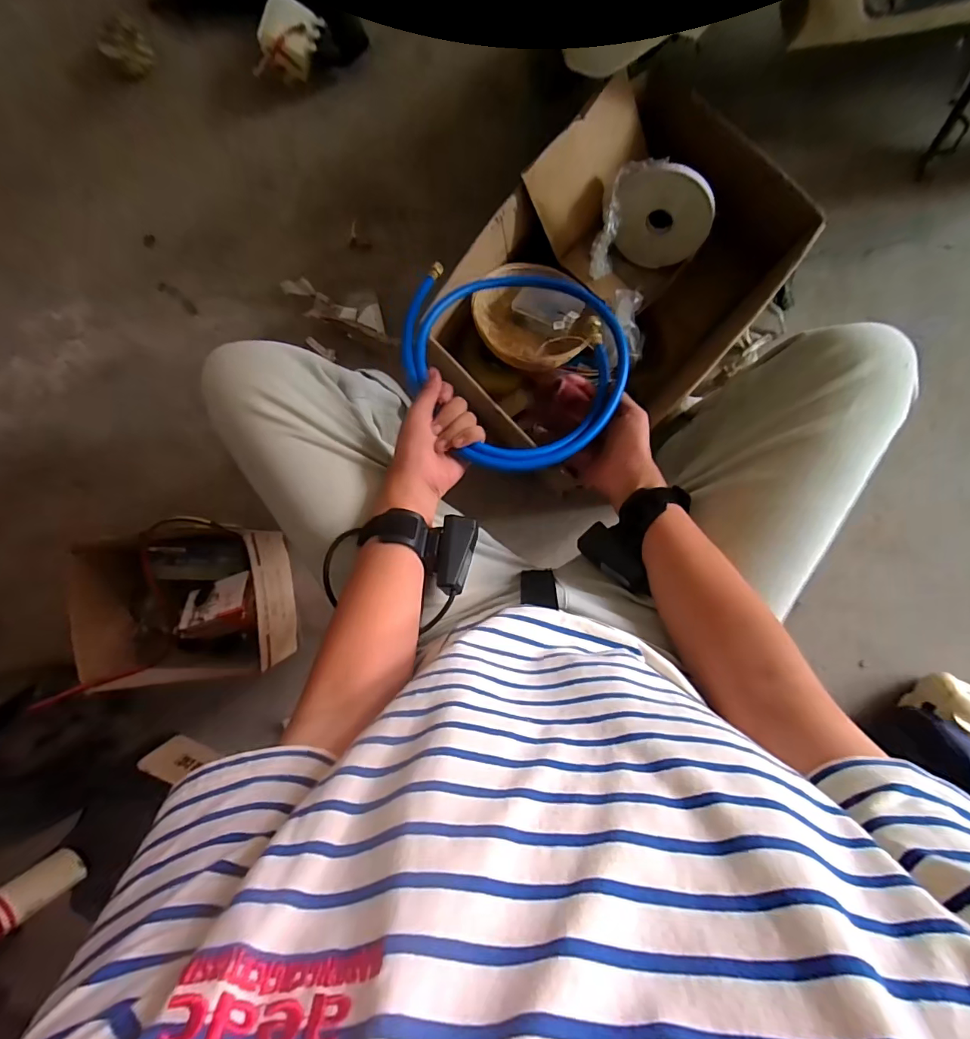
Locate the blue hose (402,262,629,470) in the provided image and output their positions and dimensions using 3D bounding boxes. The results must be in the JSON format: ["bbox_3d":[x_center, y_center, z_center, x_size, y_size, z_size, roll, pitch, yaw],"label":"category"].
[{"bbox_3d":[0.033,-0.178,0.523,0.243,0.043,0.268,1,74,-1],"label":"blue hose"}]

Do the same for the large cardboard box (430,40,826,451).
[{"bbox_3d":[0.210,-0.379,0.815,0.407,0.191,0.547,40,92,2],"label":"large cardboard box"}]

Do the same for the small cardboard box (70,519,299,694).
[{"bbox_3d":[-0.524,0.148,0.862,0.320,0.155,0.281,-3,90,3],"label":"small cardboard box"}]

